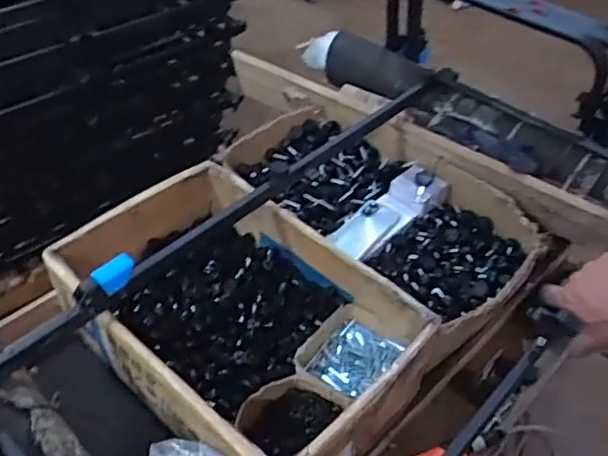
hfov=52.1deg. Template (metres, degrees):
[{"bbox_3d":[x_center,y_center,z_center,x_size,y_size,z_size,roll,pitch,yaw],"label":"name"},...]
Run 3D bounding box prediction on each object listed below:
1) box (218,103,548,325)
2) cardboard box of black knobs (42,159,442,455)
[{"bbox_3d":[0.133,-0.059,1.176,0.612,0.129,0.296,31,50,26],"label":"box"},{"bbox_3d":[-0.104,0.144,0.968,0.524,0.169,0.350,34,51,28],"label":"cardboard box of black knobs"}]

